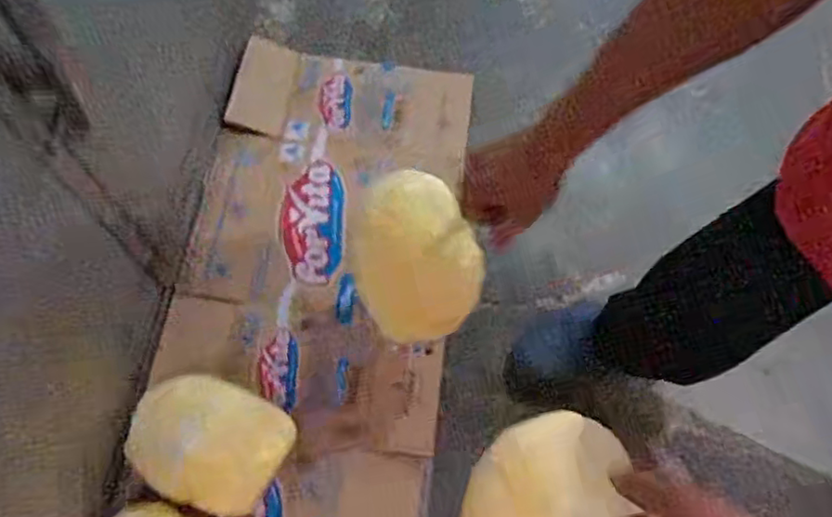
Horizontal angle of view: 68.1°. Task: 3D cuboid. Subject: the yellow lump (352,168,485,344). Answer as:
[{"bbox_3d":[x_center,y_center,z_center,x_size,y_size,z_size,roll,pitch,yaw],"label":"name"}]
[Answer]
[{"bbox_3d":[-0.002,-0.005,0.866,0.172,0.068,0.231,-24,86,0],"label":"yellow lump"}]

